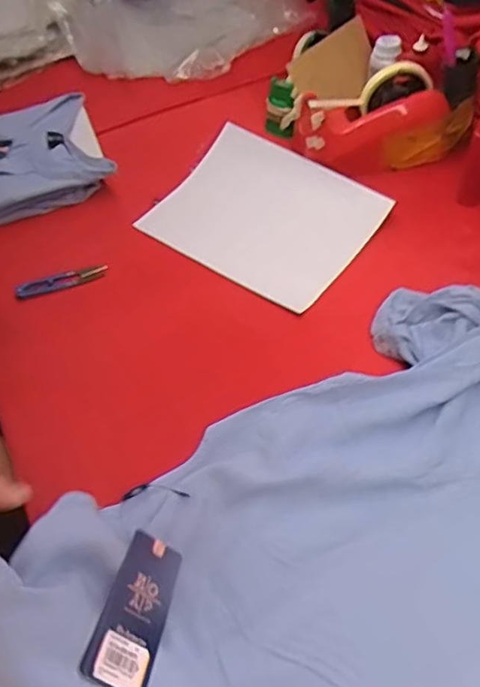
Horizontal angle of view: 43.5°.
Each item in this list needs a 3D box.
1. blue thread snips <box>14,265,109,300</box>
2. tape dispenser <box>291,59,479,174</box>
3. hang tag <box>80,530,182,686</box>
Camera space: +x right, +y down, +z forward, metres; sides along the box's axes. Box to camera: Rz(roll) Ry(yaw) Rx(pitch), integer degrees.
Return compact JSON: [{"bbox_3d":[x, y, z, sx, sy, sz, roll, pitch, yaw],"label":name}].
[{"bbox_3d":[-0.207,-0.072,0.699,0.105,0.017,0.013,-17,54,-9],"label":"blue thread snips"},{"bbox_3d":[0.182,-0.282,0.759,0.226,0.103,0.073,0,54,4],"label":"tape dispenser"},{"bbox_3d":[-0.074,0.192,0.439,0.047,0.006,0.119,36,30,-10],"label":"hang tag"}]

